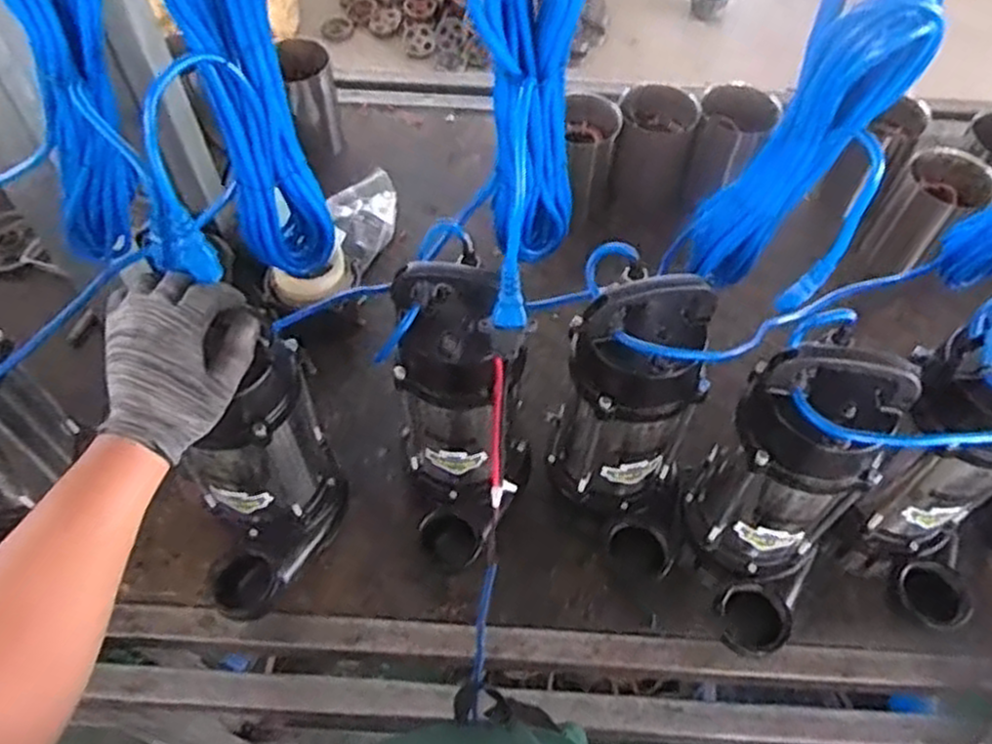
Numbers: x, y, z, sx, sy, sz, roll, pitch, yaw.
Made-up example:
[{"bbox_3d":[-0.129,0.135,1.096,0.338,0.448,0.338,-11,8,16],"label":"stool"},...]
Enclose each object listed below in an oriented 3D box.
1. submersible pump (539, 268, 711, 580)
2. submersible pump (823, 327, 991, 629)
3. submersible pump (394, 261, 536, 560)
[{"bbox_3d":[0.132,0.075,0.789,0.134,0.391,0.129,1,56,2],"label":"submersible pump"},{"bbox_3d":[0.447,0.120,0.766,0.175,0.367,0.148,32,62,21],"label":"submersible pump"},{"bbox_3d":[-0.030,0.047,0.751,0.122,0.345,0.173,-1,56,0],"label":"submersible pump"}]

